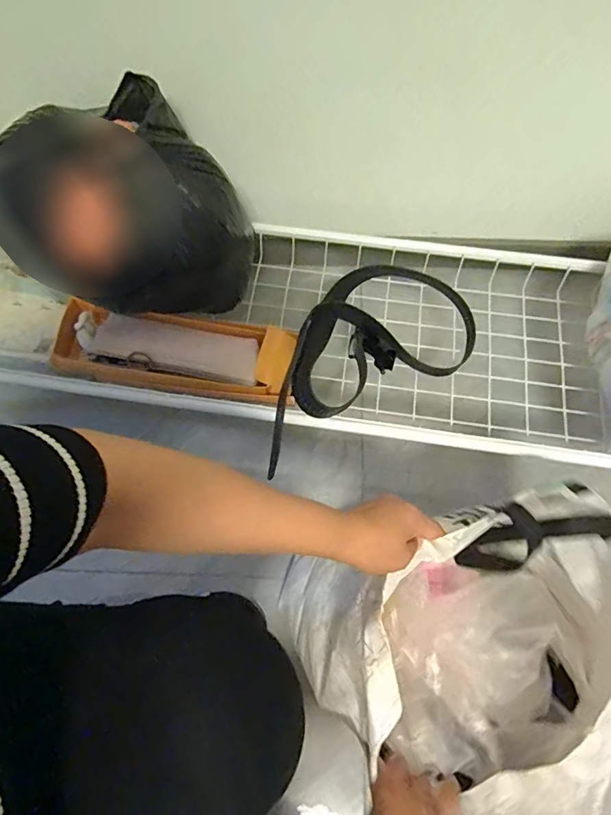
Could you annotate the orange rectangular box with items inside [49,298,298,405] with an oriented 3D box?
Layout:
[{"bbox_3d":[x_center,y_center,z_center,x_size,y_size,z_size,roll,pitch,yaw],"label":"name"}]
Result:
[{"bbox_3d":[-0.170,-0.074,0.622,0.296,0.048,0.110,6,68,2],"label":"orange rectangular box with items inside"}]

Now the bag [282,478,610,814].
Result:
[{"bbox_3d":[0.184,0.289,0.531,0.325,0.218,0.327,-21,73,-10],"label":"bag"}]

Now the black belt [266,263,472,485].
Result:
[{"bbox_3d":[0.061,-0.089,0.639,0.352,0.085,0.197,-29,71,-11],"label":"black belt"}]

